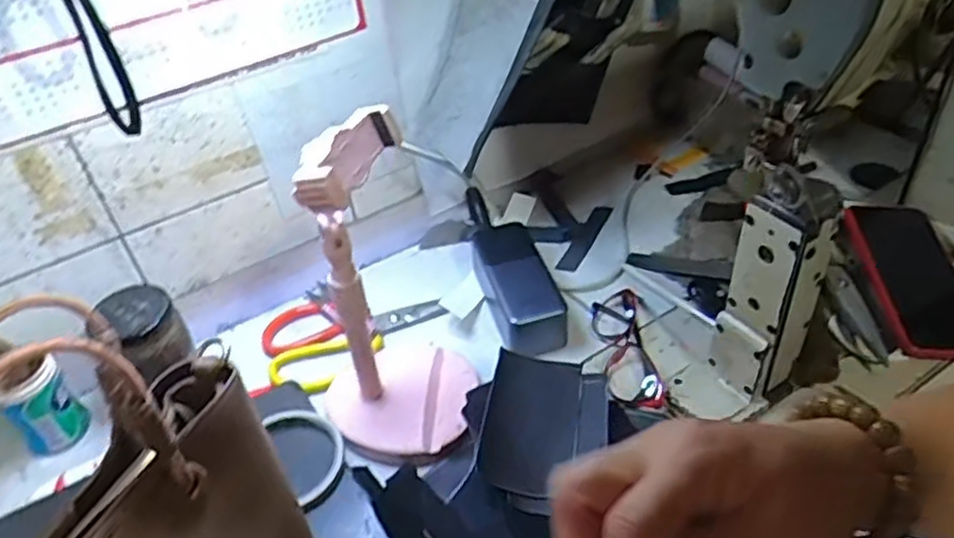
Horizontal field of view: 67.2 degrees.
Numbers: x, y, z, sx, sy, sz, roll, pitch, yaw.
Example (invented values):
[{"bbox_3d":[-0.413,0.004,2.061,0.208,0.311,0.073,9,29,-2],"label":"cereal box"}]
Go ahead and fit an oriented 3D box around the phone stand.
[{"bbox_3d":[-0.074,0.005,0.512,0.108,0.253,0.132,-13,40,-6],"label":"phone stand"}]

